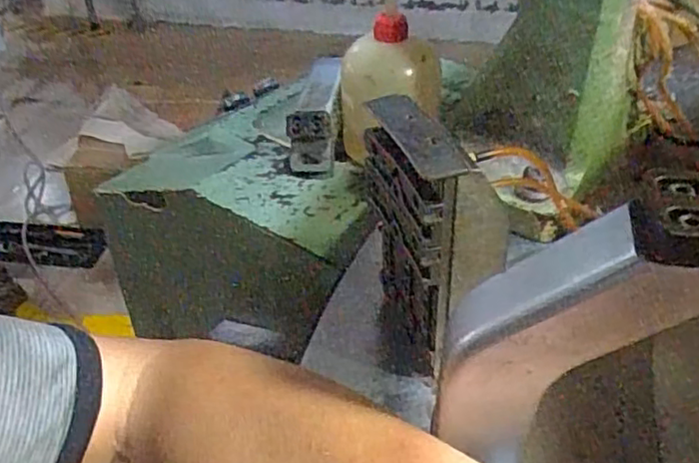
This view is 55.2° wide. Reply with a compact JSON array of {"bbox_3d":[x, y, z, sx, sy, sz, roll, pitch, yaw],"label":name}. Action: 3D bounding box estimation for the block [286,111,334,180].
[{"bbox_3d":[-0.033,-0.074,0.558,0.036,0.051,0.030,-3,37,-3],"label":"block"}]

